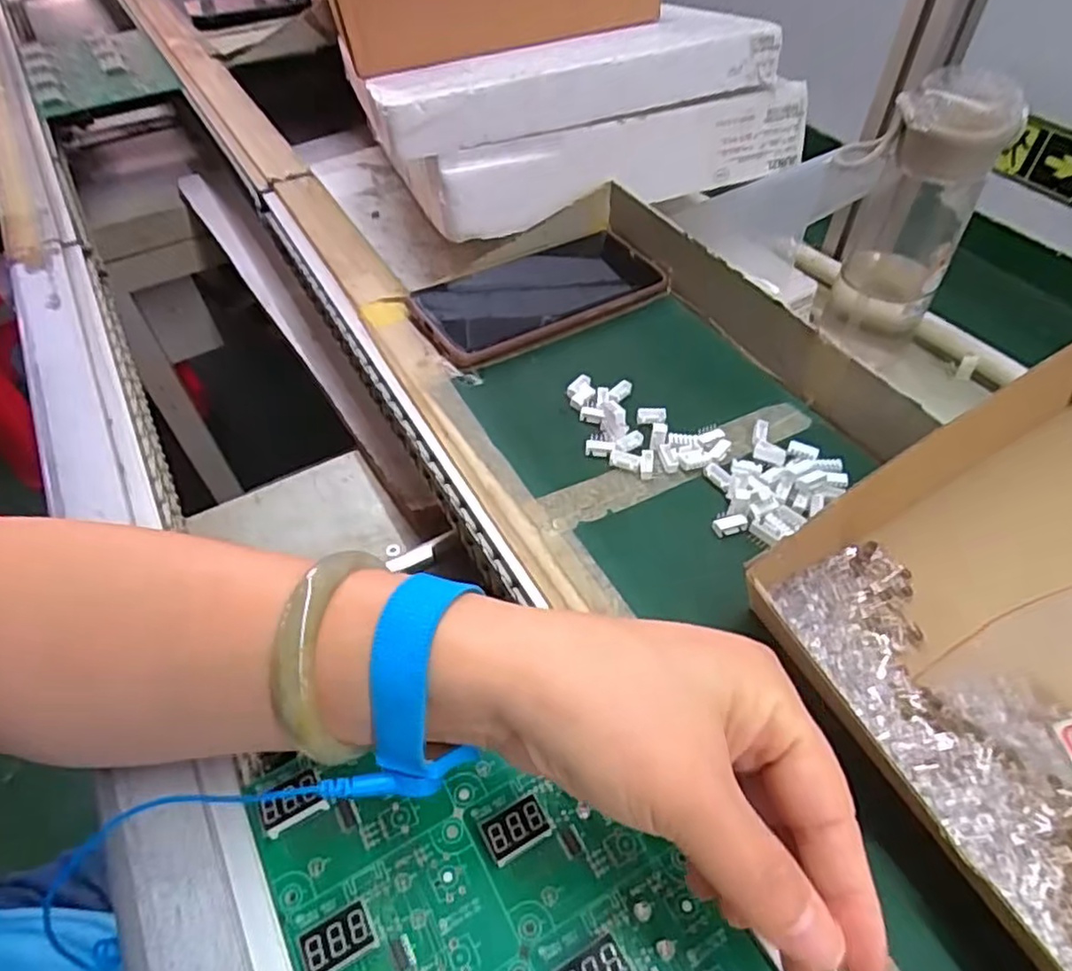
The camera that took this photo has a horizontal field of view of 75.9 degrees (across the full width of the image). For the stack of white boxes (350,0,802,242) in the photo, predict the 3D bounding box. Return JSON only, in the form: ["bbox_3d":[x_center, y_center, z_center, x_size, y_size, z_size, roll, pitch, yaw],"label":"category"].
[{"bbox_3d":[0.041,-0.256,0.492,0.298,0.106,0.087,-16,51,-12],"label":"stack of white boxes"}]

